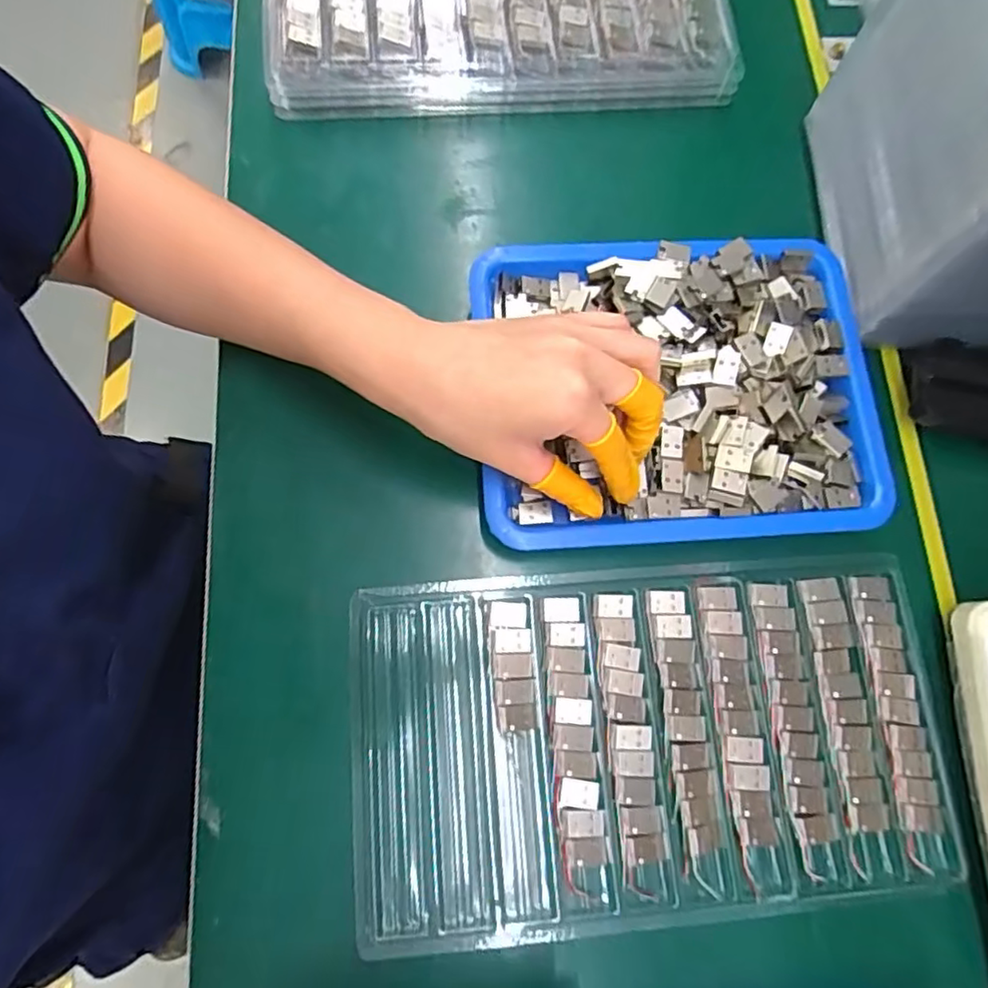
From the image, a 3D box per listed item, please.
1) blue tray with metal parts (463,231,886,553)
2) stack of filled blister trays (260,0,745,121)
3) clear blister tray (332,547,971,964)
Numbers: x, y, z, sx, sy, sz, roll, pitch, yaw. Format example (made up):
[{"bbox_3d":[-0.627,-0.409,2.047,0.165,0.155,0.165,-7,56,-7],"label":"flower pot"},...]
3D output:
[{"bbox_3d":[0.103,-0.058,0.341,0.217,0.031,0.171,-2,75,-2],"label":"blue tray with metal parts"},{"bbox_3d":[0.003,-0.333,0.411,0.295,0.041,0.166,-3,75,-2],"label":"stack of filled blister trays"},{"bbox_3d":[0.077,0.120,0.308,0.290,0.007,0.160,-4,75,-3],"label":"clear blister tray"}]

